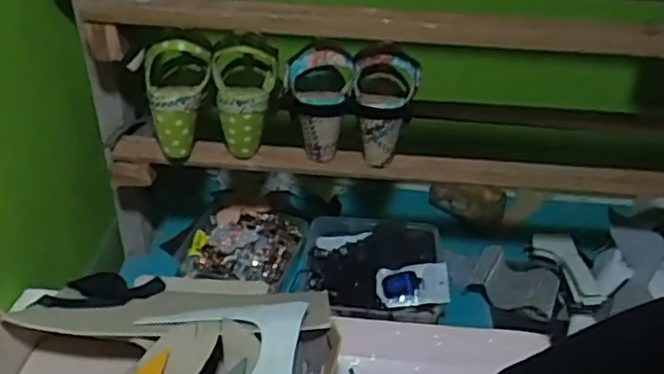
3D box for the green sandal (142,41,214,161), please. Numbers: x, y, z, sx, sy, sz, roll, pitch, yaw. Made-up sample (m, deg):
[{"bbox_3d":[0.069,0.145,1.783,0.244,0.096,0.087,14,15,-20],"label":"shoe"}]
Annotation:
[{"bbox_3d":[-0.187,-0.107,0.812,0.081,0.131,0.070,-2,36,-8],"label":"green sandal"}]

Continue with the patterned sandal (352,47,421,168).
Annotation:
[{"bbox_3d":[0.059,-0.096,0.817,0.088,0.129,0.066,6,36,3],"label":"patterned sandal"}]

